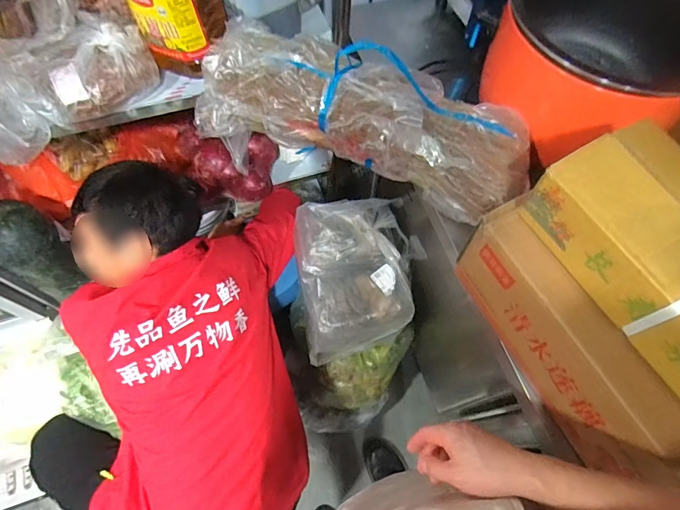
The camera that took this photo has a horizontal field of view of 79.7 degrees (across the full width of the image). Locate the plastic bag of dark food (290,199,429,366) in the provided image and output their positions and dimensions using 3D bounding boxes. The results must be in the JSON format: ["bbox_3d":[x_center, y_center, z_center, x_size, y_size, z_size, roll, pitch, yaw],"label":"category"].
[{"bbox_3d":[0.047,0.042,0.992,0.274,0.188,0.341,-7,65,-7],"label":"plastic bag of dark food"}]

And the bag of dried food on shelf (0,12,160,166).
[{"bbox_3d":[-0.538,-0.313,0.753,0.374,0.107,0.158,-36,71,-18],"label":"bag of dried food on shelf"}]

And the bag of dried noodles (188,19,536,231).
[{"bbox_3d":[0.018,-0.245,0.734,0.607,0.169,0.212,19,64,6],"label":"bag of dried noodles"}]

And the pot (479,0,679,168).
[{"bbox_3d":[0.449,-0.369,0.714,0.342,0.187,0.363,1,64,-3],"label":"pot"}]

